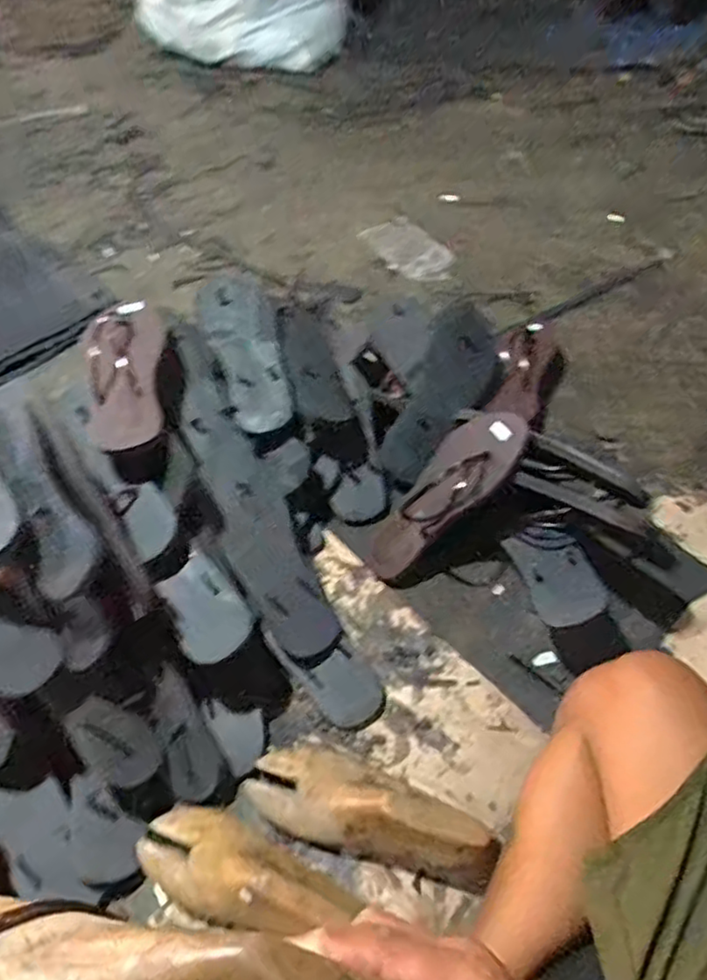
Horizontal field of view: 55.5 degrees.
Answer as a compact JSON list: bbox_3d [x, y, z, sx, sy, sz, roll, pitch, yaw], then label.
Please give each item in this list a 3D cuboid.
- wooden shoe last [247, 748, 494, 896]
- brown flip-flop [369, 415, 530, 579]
[{"bbox_3d":[0.015,0.299,0.631,0.234,0.092,0.084,9,52,27],"label":"wooden shoe last"},{"bbox_3d":[0.102,0.008,0.784,0.245,0.031,0.081,-49,52,22],"label":"brown flip-flop"}]

